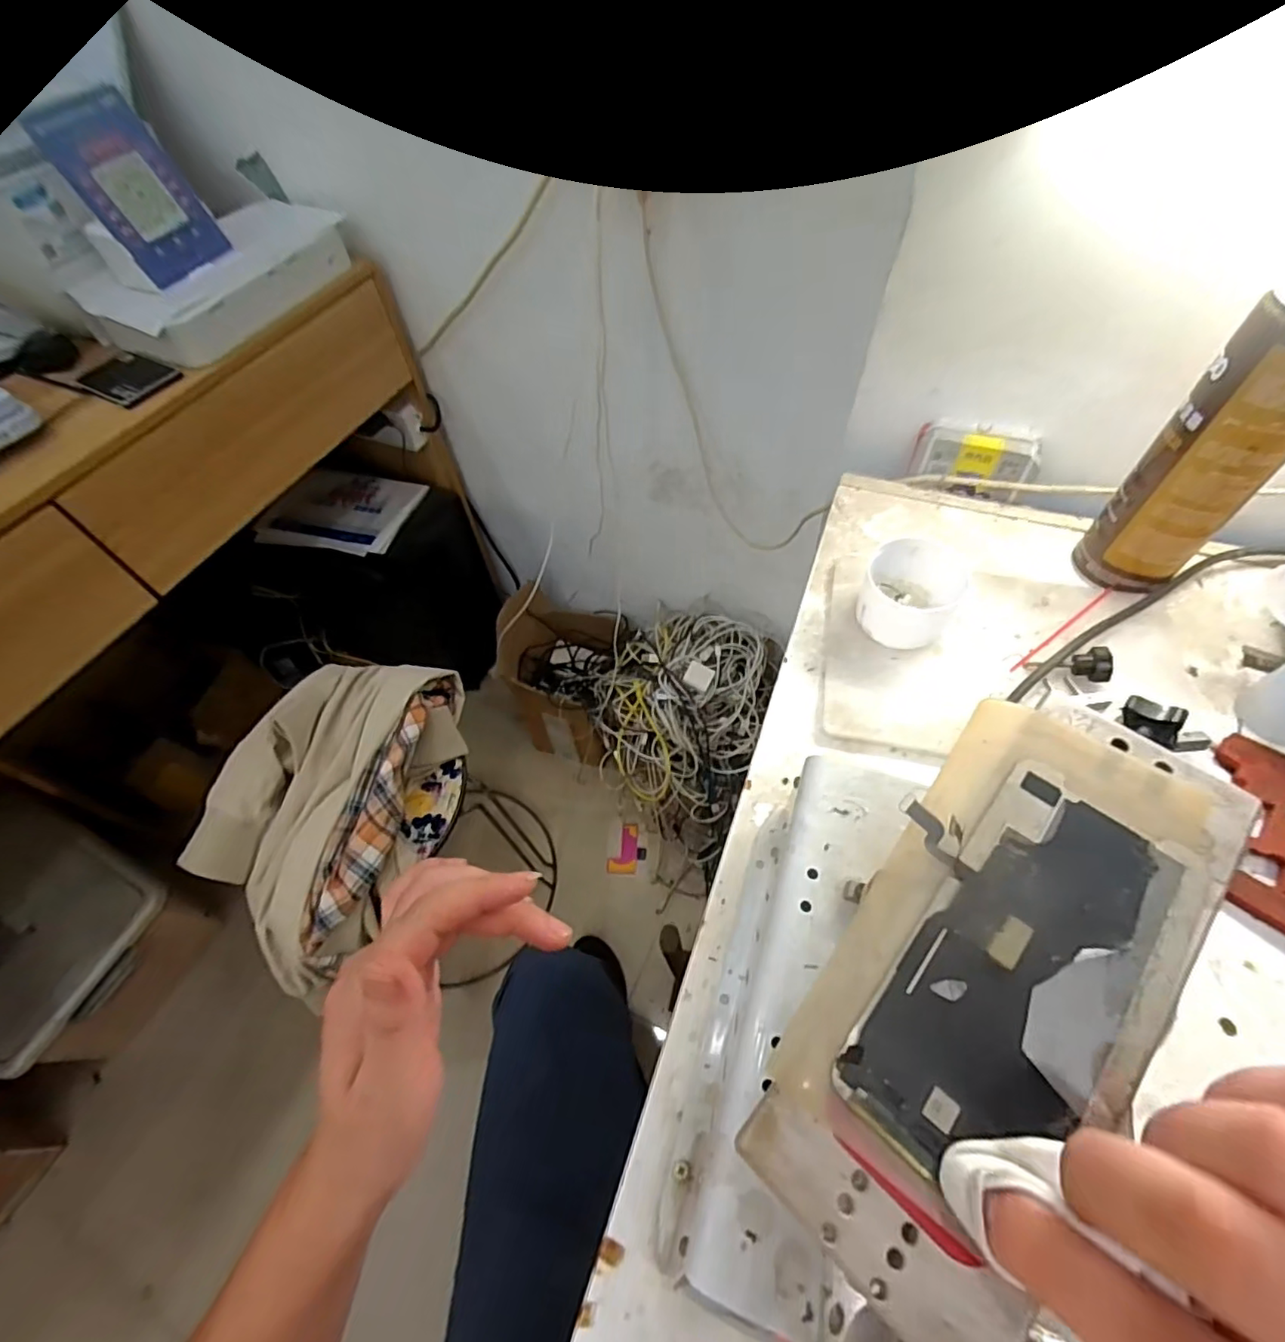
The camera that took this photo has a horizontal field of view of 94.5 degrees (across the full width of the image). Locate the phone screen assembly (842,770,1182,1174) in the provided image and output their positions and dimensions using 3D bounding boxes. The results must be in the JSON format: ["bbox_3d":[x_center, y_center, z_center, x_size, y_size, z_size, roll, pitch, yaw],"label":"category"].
[{"bbox_3d":[0.114,0.088,0.189,0.068,0.004,0.130,35,65,24],"label":"phone screen assembly"}]

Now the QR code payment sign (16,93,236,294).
[{"bbox_3d":[-0.504,-0.479,0.595,0.011,0.139,0.100,14,59,34],"label":"QR code payment sign"}]

